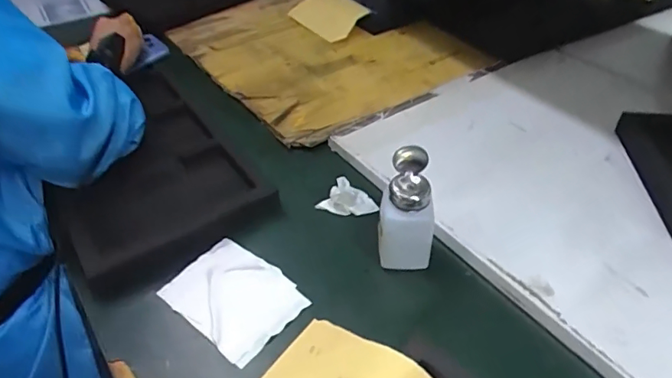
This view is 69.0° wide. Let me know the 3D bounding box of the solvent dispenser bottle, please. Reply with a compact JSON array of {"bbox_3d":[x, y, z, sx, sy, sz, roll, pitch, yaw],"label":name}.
[{"bbox_3d":[0.071,0.027,0.499,0.058,0.138,0.045,-1,43,-1],"label":"solvent dispenser bottle"}]

